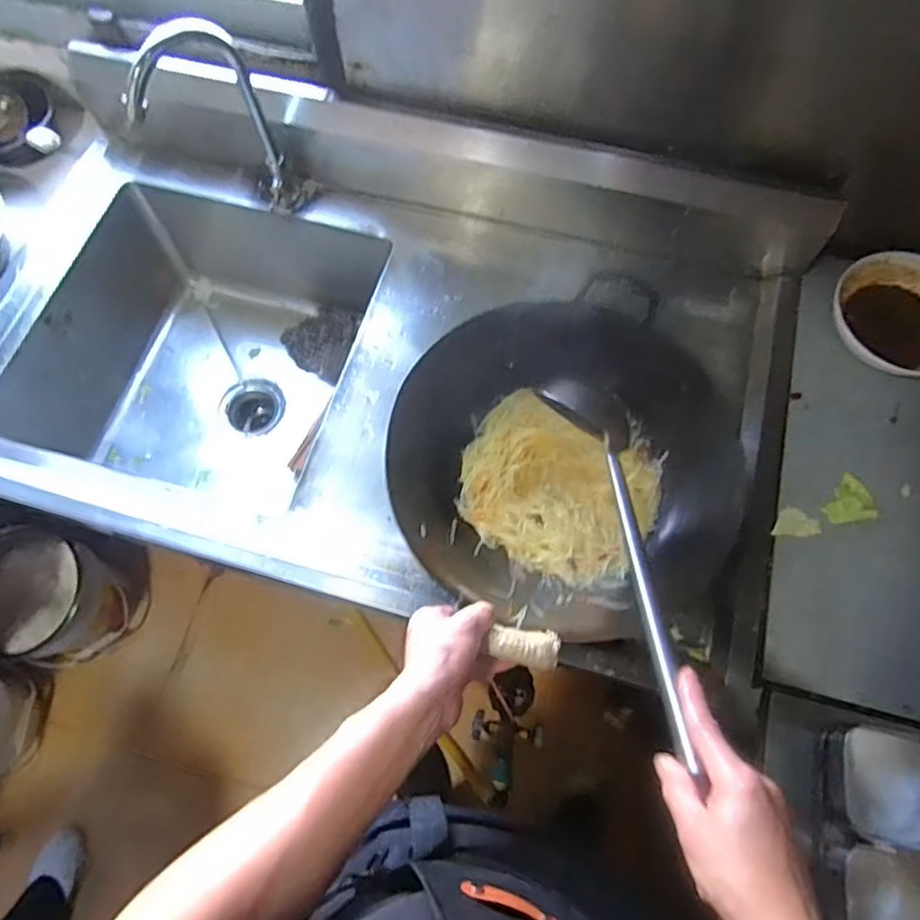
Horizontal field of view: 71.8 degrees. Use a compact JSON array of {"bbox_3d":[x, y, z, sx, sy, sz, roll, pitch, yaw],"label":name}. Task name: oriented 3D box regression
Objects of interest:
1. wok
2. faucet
[{"bbox_3d":[0.129,0.014,0.720,0.368,0.154,0.358,-17,69,-5],"label":"wok"},{"bbox_3d":[-0.317,-0.419,0.836,0.174,0.292,0.043,-40,73,-13],"label":"faucet"}]

